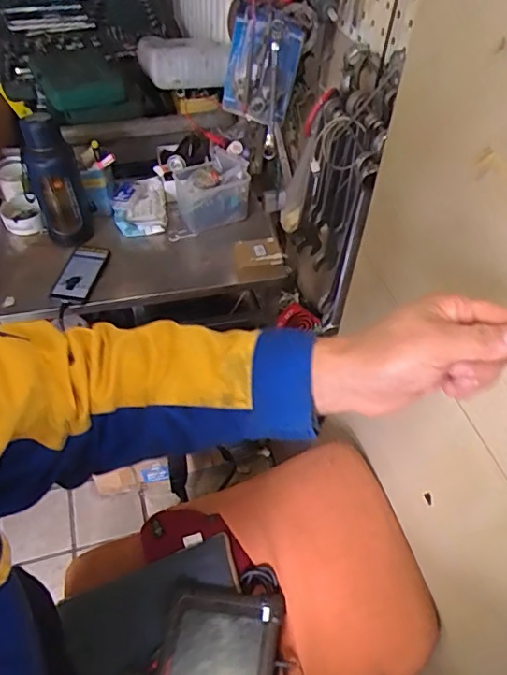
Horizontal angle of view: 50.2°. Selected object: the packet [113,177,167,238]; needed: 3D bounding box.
[{"bbox_3d":[-0.271,-0.311,1.286,0.124,0.048,0.168,-5,49,-7],"label":"packet"}]

